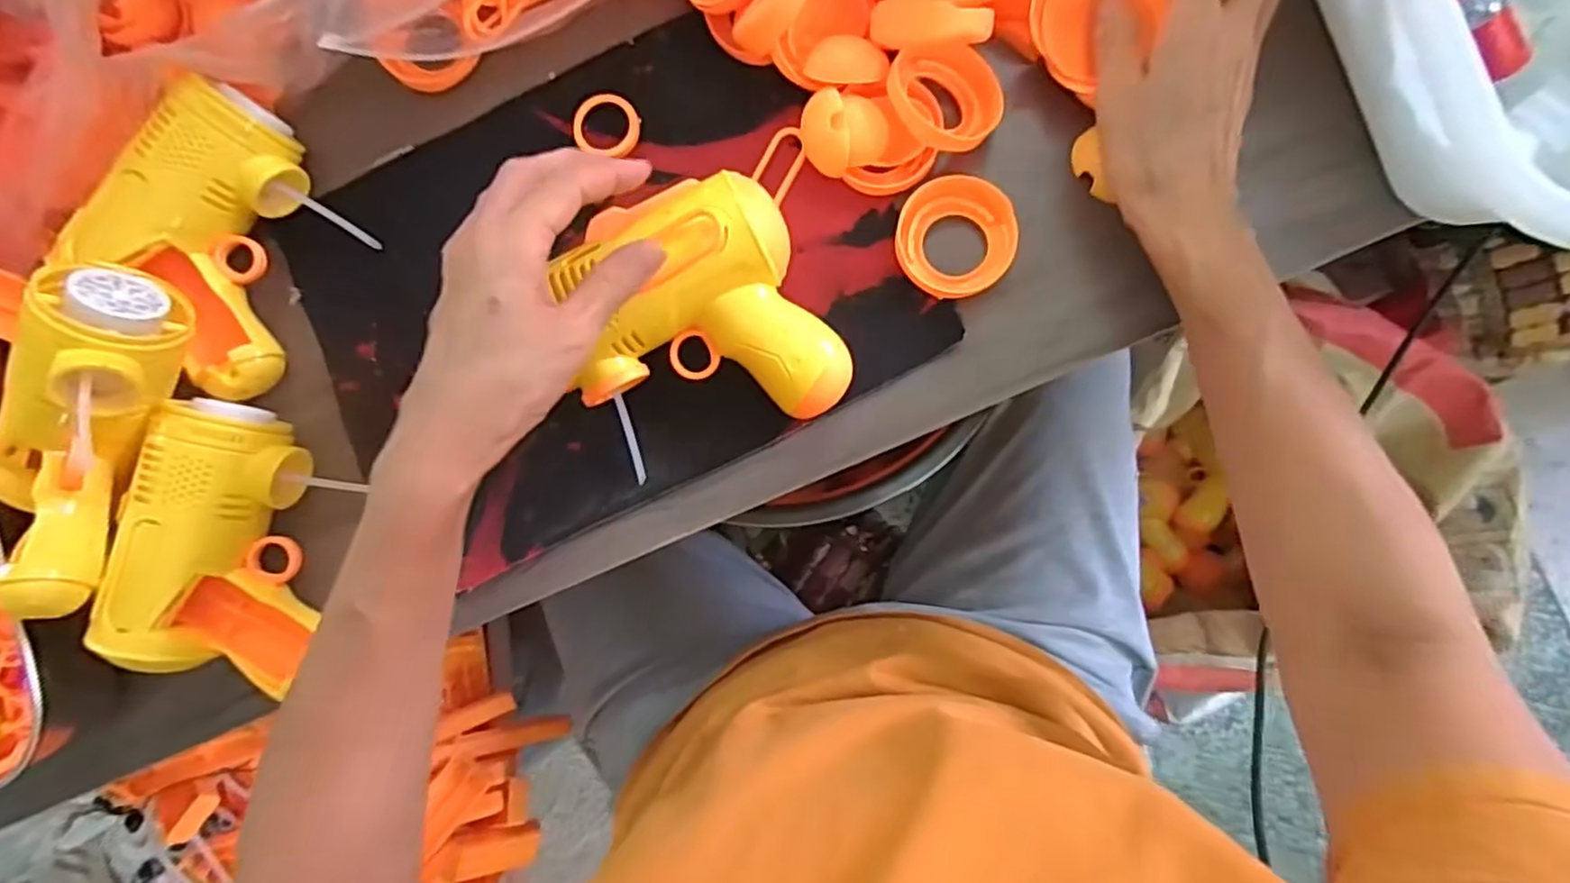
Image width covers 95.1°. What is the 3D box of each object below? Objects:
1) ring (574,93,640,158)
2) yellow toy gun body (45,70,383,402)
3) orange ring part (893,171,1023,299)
[{"bbox_3d":[-0.094,-0.169,0.382,0.034,0.006,0.029,16,88,6],"label":"ring"},{"bbox_3d":[-0.288,-0.103,0.371,0.100,0.051,0.129,35,90,6],"label":"yellow toy gun body"},{"bbox_3d":[0.084,-0.100,0.354,0.057,0.012,0.056,6,87,5],"label":"orange ring part"}]

